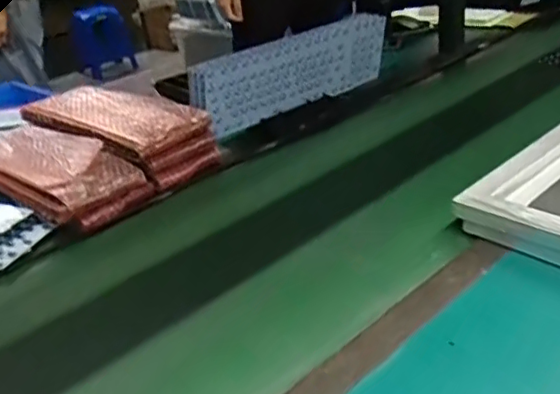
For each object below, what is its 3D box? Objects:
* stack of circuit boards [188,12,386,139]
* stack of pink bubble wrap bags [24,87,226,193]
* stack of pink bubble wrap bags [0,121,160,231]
[{"bbox_3d":[0.023,-0.198,0.947,0.345,0.137,0.032,-21,41,-26],"label":"stack of circuit boards"},{"bbox_3d":[-0.267,-0.108,0.953,0.368,0.078,0.137,20,39,39],"label":"stack of pink bubble wrap bags"},{"bbox_3d":[-0.351,-0.042,0.879,0.358,0.056,0.134,18,38,38],"label":"stack of pink bubble wrap bags"}]

